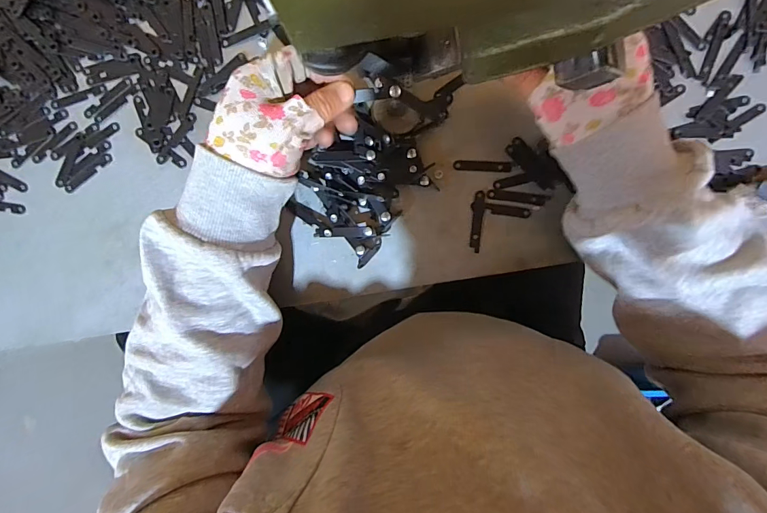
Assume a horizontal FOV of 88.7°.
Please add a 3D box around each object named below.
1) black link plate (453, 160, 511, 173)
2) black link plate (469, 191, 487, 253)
[{"bbox_3d":[0.087,-0.079,0.343,0.050,0.004,0.008,4,96,1],"label":"black link plate"},{"bbox_3d":[0.083,-0.031,0.347,0.011,0.004,0.053,6,96,0],"label":"black link plate"}]

